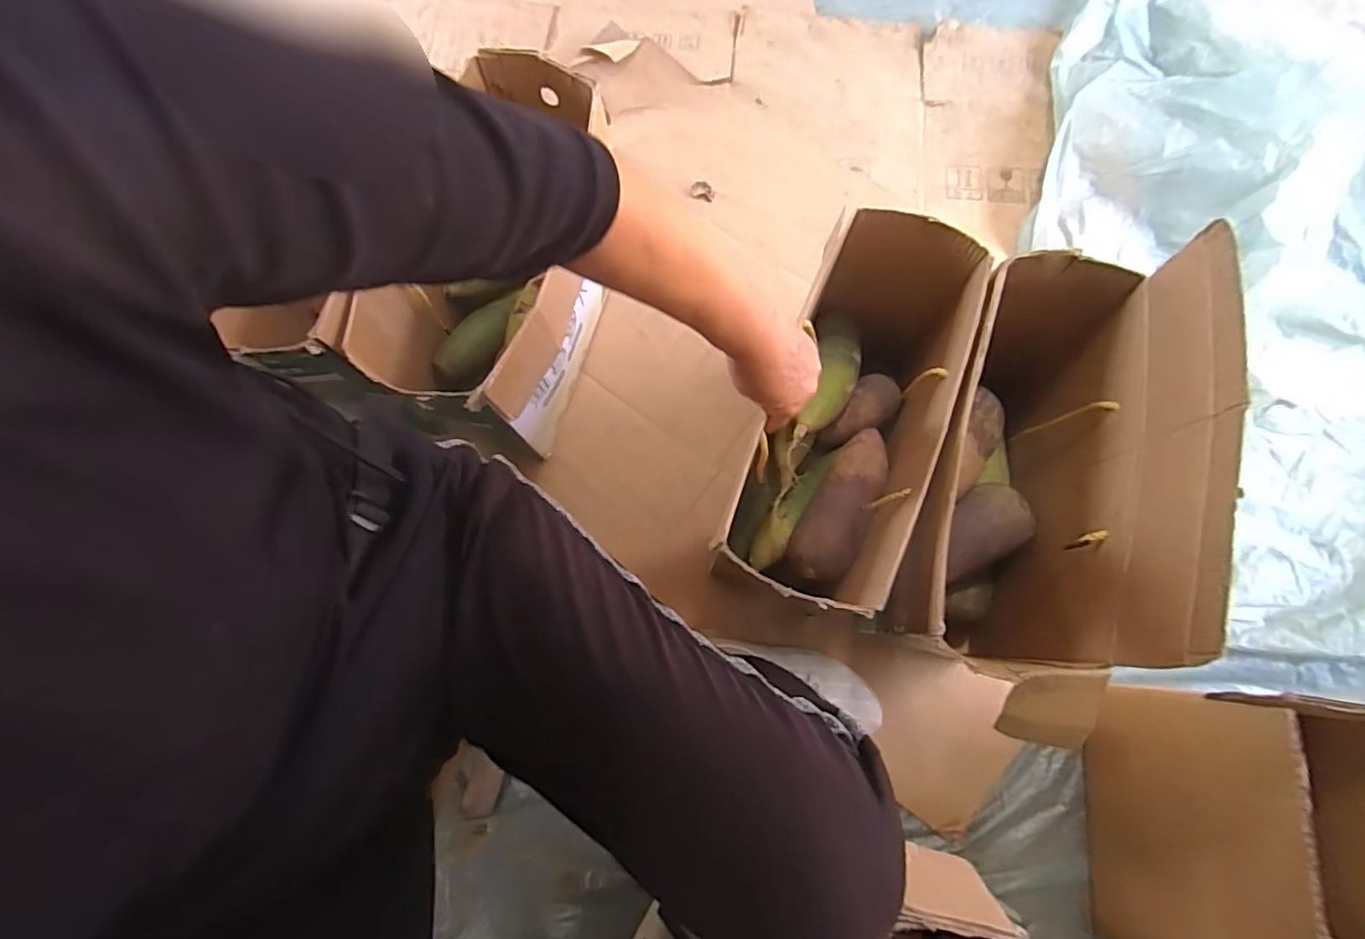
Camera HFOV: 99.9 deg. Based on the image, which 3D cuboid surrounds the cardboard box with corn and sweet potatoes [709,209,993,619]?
[{"bbox_3d":[0.164,-0.031,0.626,0.151,0.270,0.370,21,75,8],"label":"cardboard box with corn and sweet potatoes"}]

